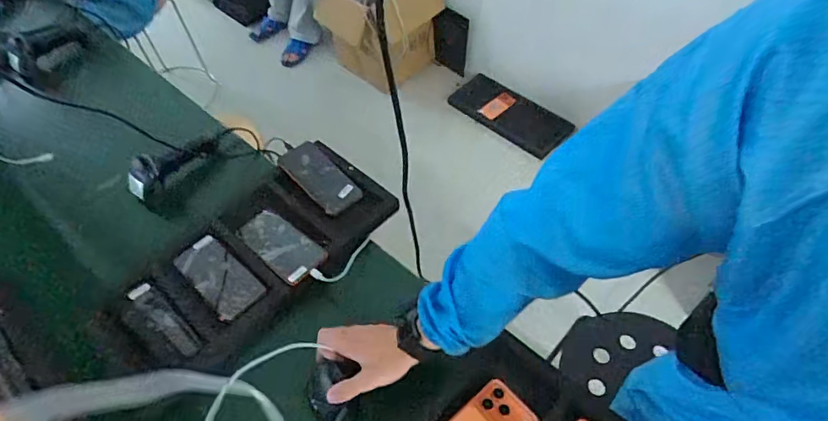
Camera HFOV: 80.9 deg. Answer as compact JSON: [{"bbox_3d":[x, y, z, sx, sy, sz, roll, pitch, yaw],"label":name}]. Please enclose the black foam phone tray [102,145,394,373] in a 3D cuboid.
[{"bbox_3d":[-0.257,0.063,0.793,0.232,0.024,0.447,35,63,24],"label":"black foam phone tray"}]

